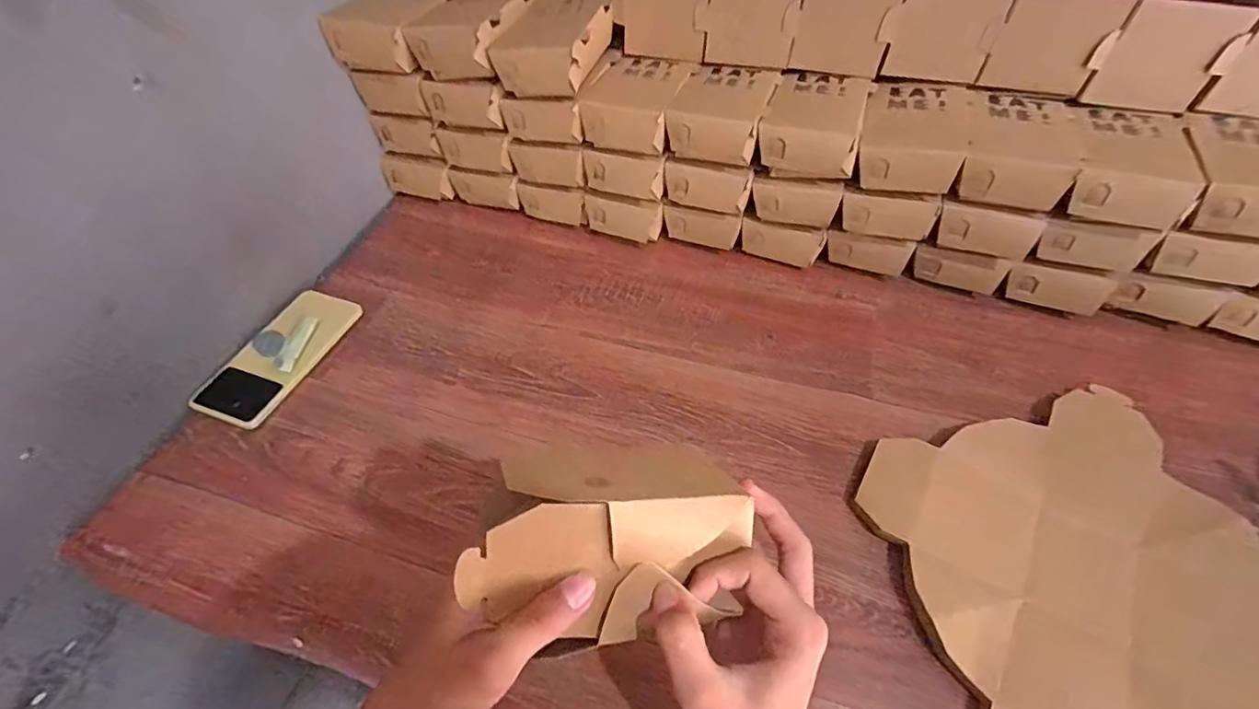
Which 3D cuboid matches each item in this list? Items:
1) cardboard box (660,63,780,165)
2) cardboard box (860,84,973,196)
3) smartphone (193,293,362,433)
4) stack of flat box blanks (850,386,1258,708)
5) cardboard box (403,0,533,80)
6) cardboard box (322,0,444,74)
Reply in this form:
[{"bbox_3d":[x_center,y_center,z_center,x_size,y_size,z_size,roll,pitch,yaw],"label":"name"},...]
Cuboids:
[{"bbox_3d":[0.097,-0.256,0.588,0.093,0.041,0.135,16,53,14],"label":"cardboard box"},{"bbox_3d":[0.280,-0.217,0.552,0.092,0.046,0.130,15,53,13],"label":"cardboard box"},{"bbox_3d":[-0.345,-0.001,0.546,0.077,0.014,0.154,20,59,9],"label":"smartphone"},{"bbox_3d":[0.325,0.157,0.395,0.255,0.022,0.254,-10,49,-7],"label":"stack of flat box blanks"},{"bbox_3d":[-0.155,-0.372,0.619,0.094,0.047,0.208,10,52,9],"label":"cardboard box"},{"bbox_3d":[-0.251,-0.374,0.619,0.093,0.050,0.159,12,53,11],"label":"cardboard box"}]

